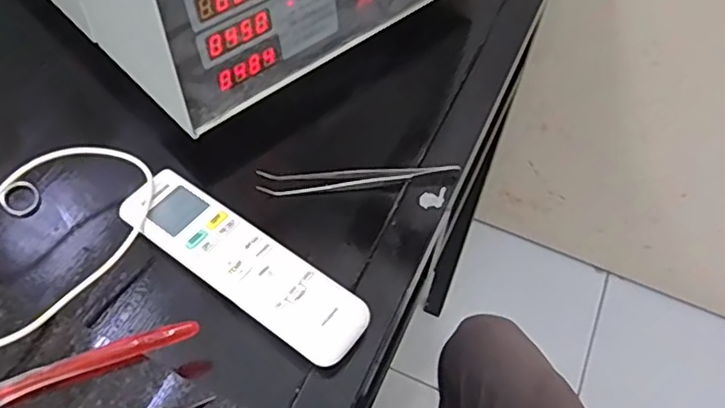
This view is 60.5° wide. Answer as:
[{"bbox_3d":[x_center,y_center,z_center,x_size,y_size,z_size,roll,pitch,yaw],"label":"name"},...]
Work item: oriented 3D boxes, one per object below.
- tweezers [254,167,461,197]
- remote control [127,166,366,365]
[{"bbox_3d":[-0.003,-0.019,0.450,0.143,0.008,0.018,-3,54,-6],"label":"tweezers"},{"bbox_3d":[-0.077,0.034,0.392,0.177,0.014,0.046,33,58,19],"label":"remote control"}]

